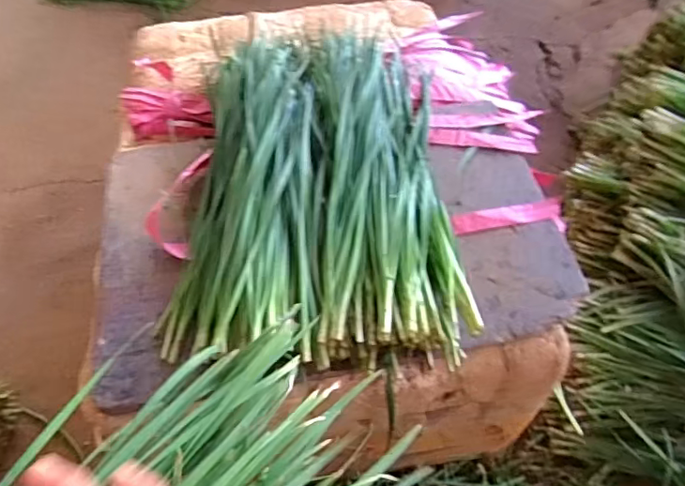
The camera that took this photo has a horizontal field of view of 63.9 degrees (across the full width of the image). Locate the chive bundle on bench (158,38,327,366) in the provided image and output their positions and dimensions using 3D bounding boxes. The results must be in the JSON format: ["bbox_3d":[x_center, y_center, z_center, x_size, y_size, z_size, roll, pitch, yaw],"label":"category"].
[{"bbox_3d":[-0.087,-0.066,0.534,0.133,0.046,0.382,-3,55,0],"label":"chive bundle on bench"}]

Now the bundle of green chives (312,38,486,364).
[{"bbox_3d":[0.037,-0.075,0.538,0.122,0.065,0.387,-3,55,0],"label":"bundle of green chives"}]

